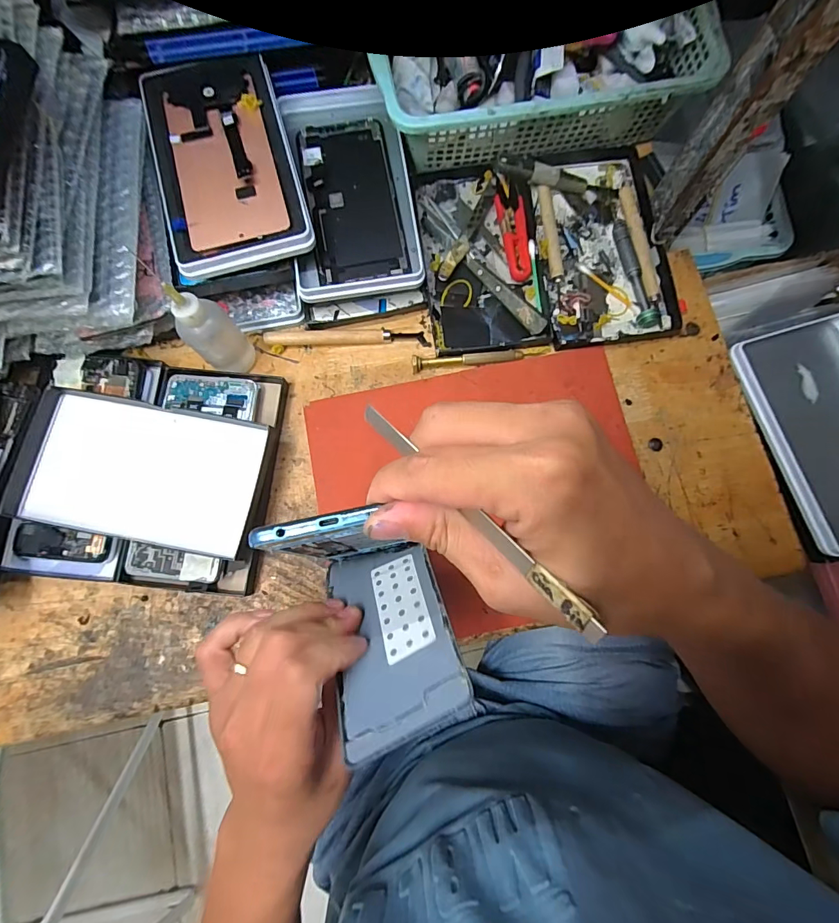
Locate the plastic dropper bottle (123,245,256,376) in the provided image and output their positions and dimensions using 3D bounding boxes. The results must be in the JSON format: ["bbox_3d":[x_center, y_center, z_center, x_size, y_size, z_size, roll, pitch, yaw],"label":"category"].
[{"bbox_3d":[-0.154,-0.096,0.310,0.033,0.102,0.029,-30,82,-5],"label":"plastic dropper bottle"}]

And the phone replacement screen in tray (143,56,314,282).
[{"bbox_3d":[-0.149,-0.229,0.334,0.100,0.013,0.172,-16,79,-5],"label":"phone replacement screen in tray"}]

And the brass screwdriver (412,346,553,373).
[{"bbox_3d":[0.051,-0.086,0.362,0.114,0.007,0.011,-5,81,-2],"label":"brass screwdriver"}]

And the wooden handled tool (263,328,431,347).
[{"bbox_3d":[-0.060,-0.105,0.367,0.135,0.008,0.014,-1,81,-1],"label":"wooden handled tool"}]

